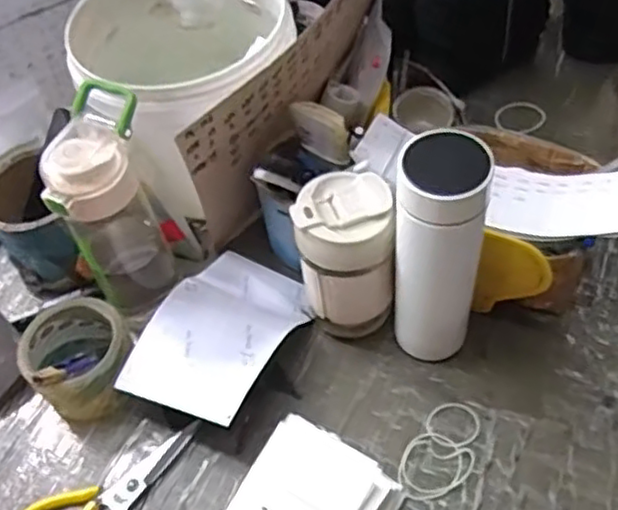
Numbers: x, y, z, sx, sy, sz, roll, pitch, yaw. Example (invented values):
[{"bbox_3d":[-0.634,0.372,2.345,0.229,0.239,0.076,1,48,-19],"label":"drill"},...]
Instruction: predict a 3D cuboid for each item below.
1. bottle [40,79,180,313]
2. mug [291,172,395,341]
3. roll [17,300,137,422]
[{"bbox_3d":[-0.165,-0.038,0.598,0.087,0.199,0.084,-20,54,-9],"label":"bottle"},{"bbox_3d":[0.031,0.008,0.598,0.078,0.156,0.071,-3,53,4],"label":"mug"},{"bbox_3d":[-0.205,0.093,0.617,0.087,0.072,0.091,-3,53,4],"label":"roll"}]

